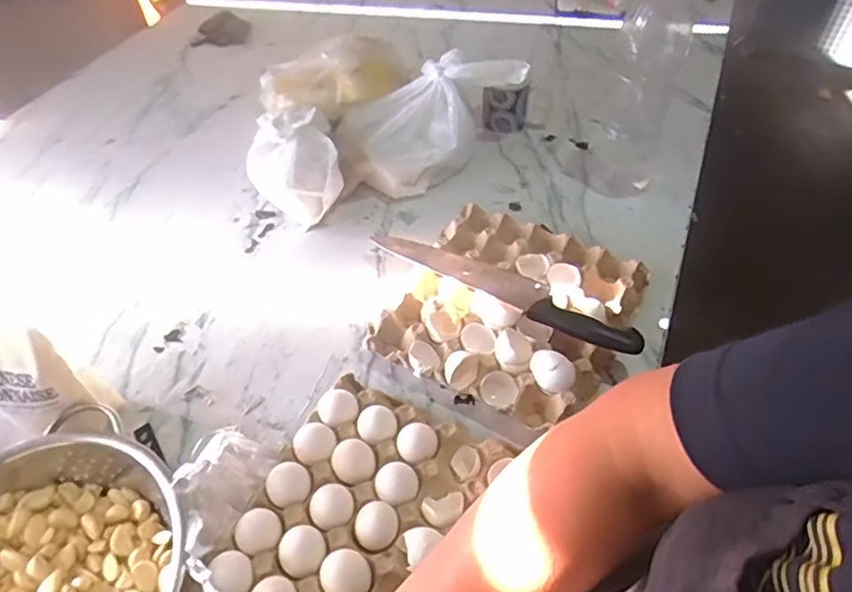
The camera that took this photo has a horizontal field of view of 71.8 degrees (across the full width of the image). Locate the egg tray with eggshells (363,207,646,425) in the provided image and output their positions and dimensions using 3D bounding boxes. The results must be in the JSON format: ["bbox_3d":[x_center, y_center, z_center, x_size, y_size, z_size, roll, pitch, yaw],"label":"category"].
[{"bbox_3d":[0.105,0.010,0.723,0.267,0.052,0.280,21,54,20],"label":"egg tray with eggshells"}]

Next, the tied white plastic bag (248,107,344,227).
[{"bbox_3d":[-0.198,-0.198,0.872,0.131,0.122,0.180,-11,50,-9],"label":"tied white plastic bag"}]

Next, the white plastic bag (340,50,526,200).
[{"bbox_3d":[0.010,-0.264,0.890,0.272,0.143,0.154,-18,51,-12],"label":"white plastic bag"}]

